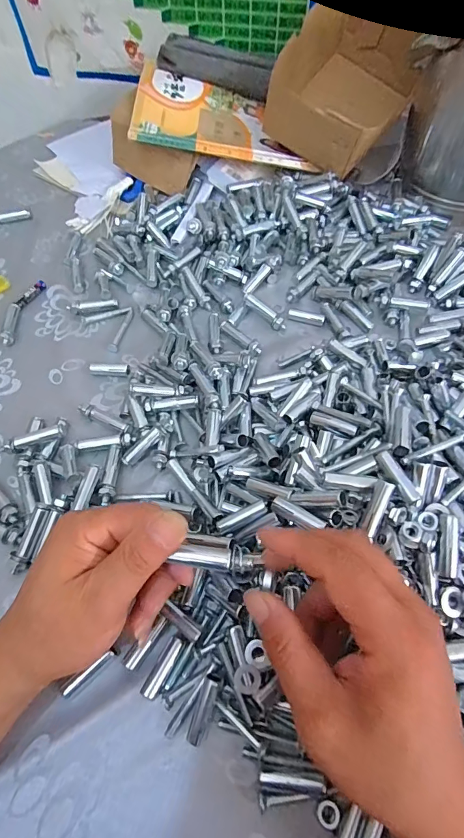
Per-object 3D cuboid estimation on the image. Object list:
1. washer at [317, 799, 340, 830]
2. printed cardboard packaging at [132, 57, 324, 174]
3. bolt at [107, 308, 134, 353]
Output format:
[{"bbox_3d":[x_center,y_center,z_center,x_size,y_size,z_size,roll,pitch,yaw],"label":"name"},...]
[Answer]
[{"bbox_3d":[0.056,0.229,0.242,0.012,0.004,0.013,15,69,18],"label":"washer"},{"bbox_3d":[-0.009,-0.397,0.555,0.233,0.017,0.146,8,65,-7],"label":"printed cardboard packaging"},{"bbox_3d":[-0.117,-0.095,0.445,0.010,0.005,0.060,10,61,9],"label":"bolt"}]

